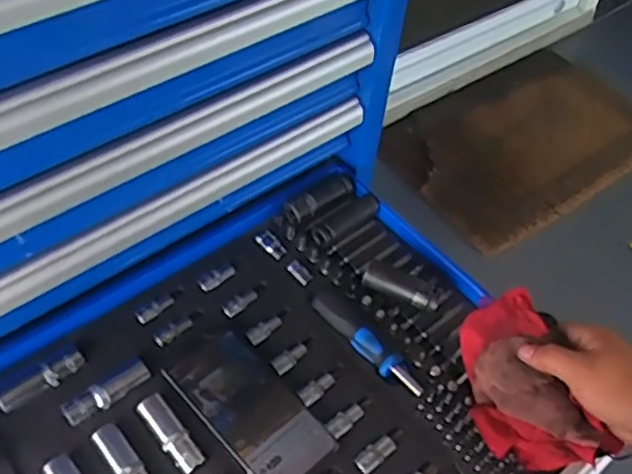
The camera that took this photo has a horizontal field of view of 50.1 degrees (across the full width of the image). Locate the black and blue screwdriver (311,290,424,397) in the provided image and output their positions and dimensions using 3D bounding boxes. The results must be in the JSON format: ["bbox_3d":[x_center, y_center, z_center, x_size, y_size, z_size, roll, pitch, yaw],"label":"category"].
[{"bbox_3d":[0.048,0.099,0.645,0.022,0.019,0.138,-34,61,-28],"label":"black and blue screwdriver"}]

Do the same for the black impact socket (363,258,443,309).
[{"bbox_3d":[0.086,0.045,0.669,0.078,0.027,0.026,20,52,11],"label":"black impact socket"}]

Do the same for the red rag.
[{"bbox_3d":[0.175,0.126,0.574,0.078,0.080,0.149,-20,55,-20],"label":"red rag"}]

